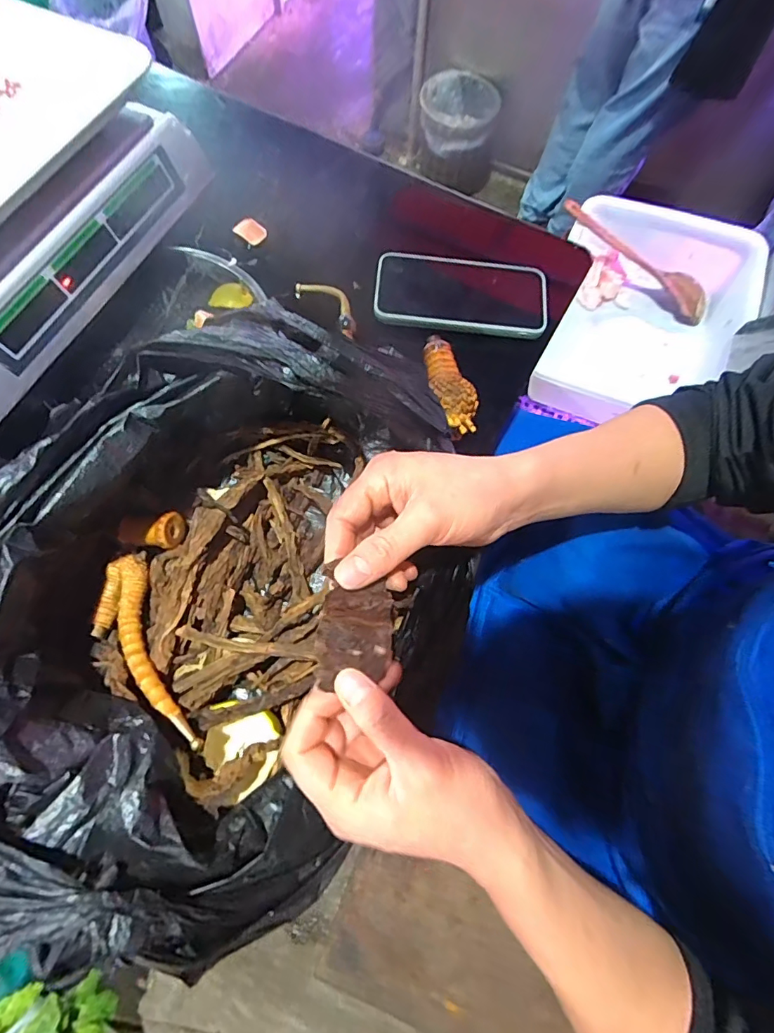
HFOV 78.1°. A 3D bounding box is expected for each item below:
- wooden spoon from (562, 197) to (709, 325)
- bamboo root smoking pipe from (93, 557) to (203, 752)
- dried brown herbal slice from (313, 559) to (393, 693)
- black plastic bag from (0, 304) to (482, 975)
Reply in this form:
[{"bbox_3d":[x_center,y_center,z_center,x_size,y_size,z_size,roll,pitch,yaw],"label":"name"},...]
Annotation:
[{"bbox_3d":[0.486,-0.498,0.936,0.354,0.052,0.064,25,70,-15],"label":"wooden spoon"},{"bbox_3d":[-0.164,0.090,0.312,0.043,0.026,0.140,-26,73,-11],"label":"bamboo root smoking pipe"},{"bbox_3d":[-0.018,0.064,0.271,0.046,0.007,0.057,14,71,-25],"label":"dried brown herbal slice"},{"bbox_3d":[-0.093,0.037,0.298,0.272,0.132,0.348,34,72,10],"label":"black plastic bag"}]

